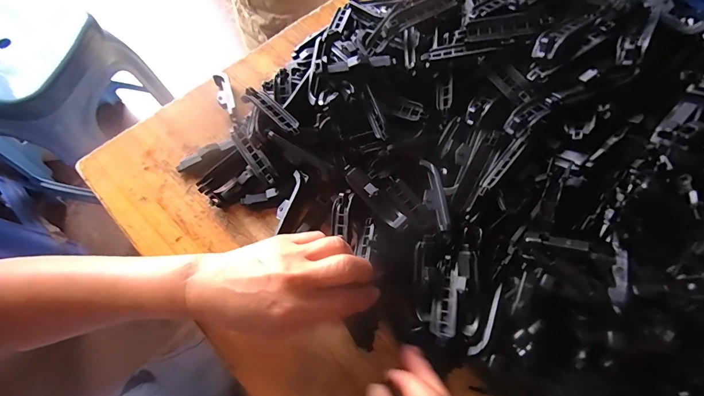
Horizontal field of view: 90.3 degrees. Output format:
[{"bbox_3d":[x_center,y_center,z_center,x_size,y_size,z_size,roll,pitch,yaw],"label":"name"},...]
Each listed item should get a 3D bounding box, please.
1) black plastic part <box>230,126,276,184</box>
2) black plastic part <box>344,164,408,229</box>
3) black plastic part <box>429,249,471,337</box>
[{"bbox_3d":[-0.099,-0.043,0.339,0.015,0.018,0.074,-38,73,-18],"label":"black plastic part"},{"bbox_3d":[0.021,-0.002,0.311,0.016,0.011,0.074,-40,75,-17],"label":"black plastic part"},{"bbox_3d":[0.083,0.078,0.288,0.018,0.014,0.071,21,81,6],"label":"black plastic part"}]

